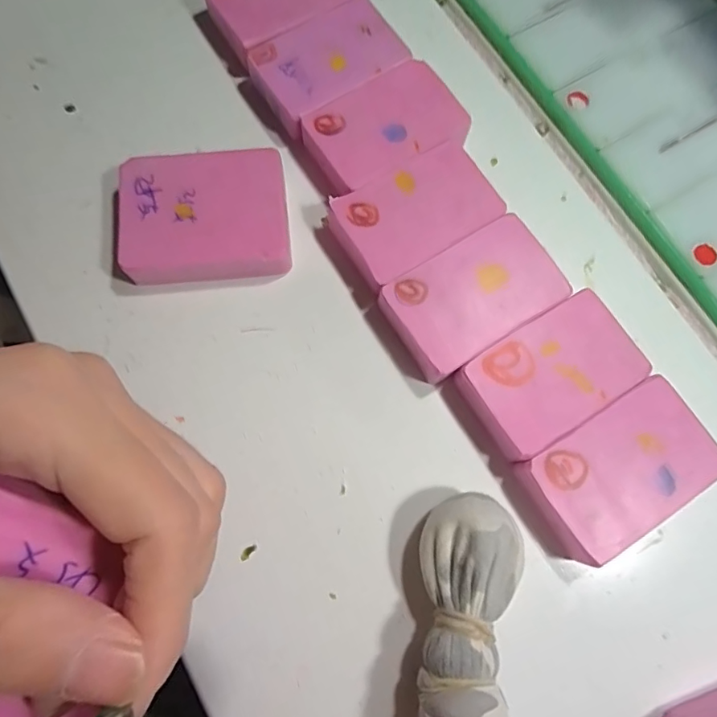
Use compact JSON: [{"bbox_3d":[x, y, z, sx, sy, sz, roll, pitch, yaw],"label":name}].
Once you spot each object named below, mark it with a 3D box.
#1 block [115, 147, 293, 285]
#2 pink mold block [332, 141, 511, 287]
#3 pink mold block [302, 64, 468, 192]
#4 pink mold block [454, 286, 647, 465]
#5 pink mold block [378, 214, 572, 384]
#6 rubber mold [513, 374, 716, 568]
[{"bbox_3d":[-0.067,-0.062,0.214,0.069,0.018,0.054,-8,77,-4],"label":"block"},{"bbox_3d":[0.025,-0.062,0.218,0.070,0.019,0.043,-31,79,-8],"label":"pink mold block"},{"bbox_3d":[0.013,-0.105,0.229,0.070,0.020,0.045,-27,79,-8],"label":"pink mold block"},{"bbox_3d":[0.078,0.007,0.203,0.071,0.020,0.043,-31,79,-8],"label":"pink mold block"},{"bbox_3d":[0.048,-0.025,0.208,0.072,0.022,0.043,-32,79,-9],"label":"pink mold block"},{"bbox_3d":[0.102,0.044,0.194,0.072,0.020,0.044,-31,79,-8],"label":"rubber mold"}]

